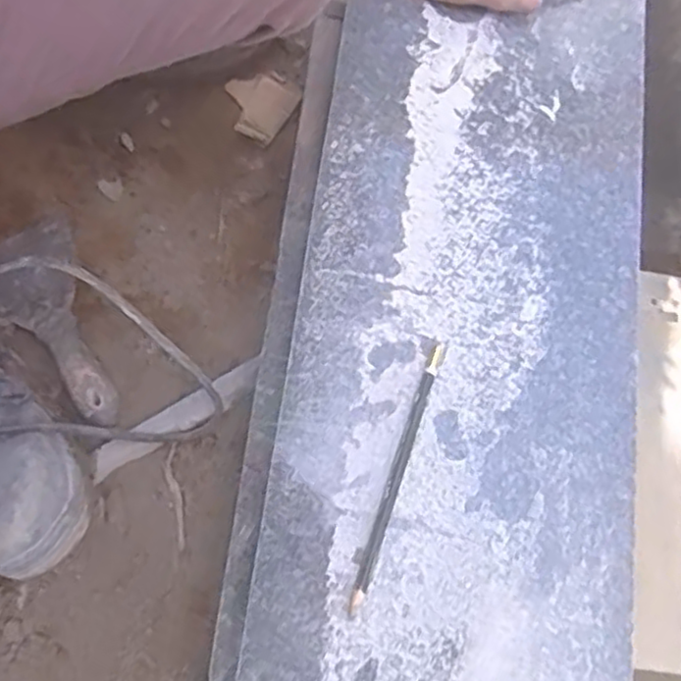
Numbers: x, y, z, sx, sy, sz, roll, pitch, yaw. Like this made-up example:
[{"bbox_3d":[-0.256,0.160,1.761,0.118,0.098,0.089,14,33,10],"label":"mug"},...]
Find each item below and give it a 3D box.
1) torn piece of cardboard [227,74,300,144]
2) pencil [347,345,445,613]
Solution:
[{"bbox_3d":[-0.081,-0.228,0.664,0.076,0.019,0.067,35,77,9],"label":"torn piece of cardboard"},{"bbox_3d":[0.034,0.076,0.406,0.008,0.006,0.162,19,74,5],"label":"pencil"}]

